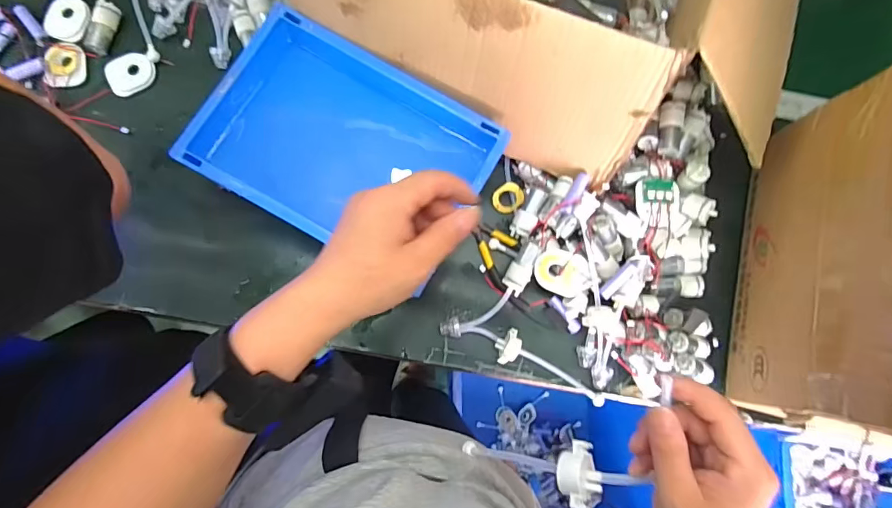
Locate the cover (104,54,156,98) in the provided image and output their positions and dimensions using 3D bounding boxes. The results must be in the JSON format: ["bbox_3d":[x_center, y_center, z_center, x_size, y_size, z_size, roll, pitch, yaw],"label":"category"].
[{"bbox_3d":[-0.398,-0.227,0.588,0.058,0.006,0.049,-30,84,-7],"label":"cover"}]

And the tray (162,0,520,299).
[{"bbox_3d":[-0.116,-0.122,0.552,0.296,0.085,0.214,28,81,1],"label":"tray"}]

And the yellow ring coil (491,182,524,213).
[{"bbox_3d":[0.078,-0.071,0.584,0.039,0.007,0.035,-42,86,20],"label":"yellow ring coil"}]

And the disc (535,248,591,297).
[{"bbox_3d":[0.138,0.022,0.554,0.062,0.014,0.050,20,94,8],"label":"disc"}]

